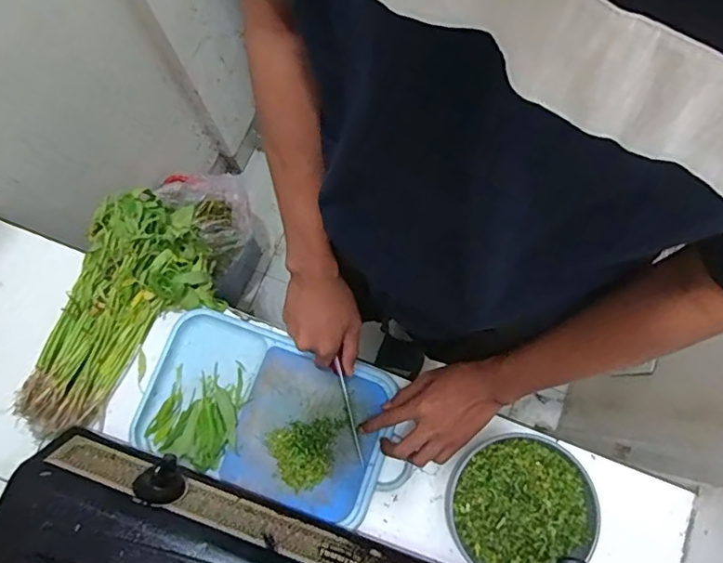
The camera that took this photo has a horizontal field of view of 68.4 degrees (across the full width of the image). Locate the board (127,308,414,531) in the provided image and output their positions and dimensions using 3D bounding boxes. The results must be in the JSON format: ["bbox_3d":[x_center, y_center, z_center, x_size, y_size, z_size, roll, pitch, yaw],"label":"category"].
[{"bbox_3d":[-0.109,0.161,0.651,0.315,0.035,0.183,18,78,5],"label":"board"}]

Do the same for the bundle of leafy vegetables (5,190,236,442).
[{"bbox_3d":[-0.297,0.036,0.694,0.180,0.079,0.335,17,78,5],"label":"bundle of leafy vegetables"}]

